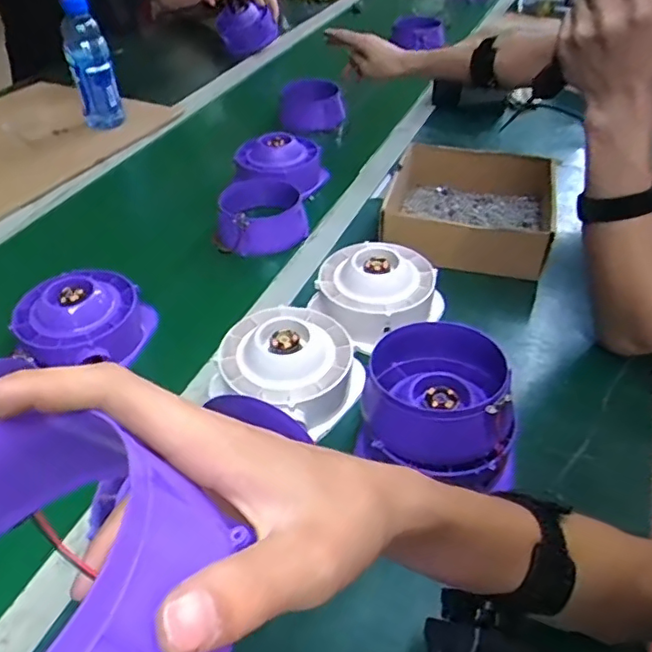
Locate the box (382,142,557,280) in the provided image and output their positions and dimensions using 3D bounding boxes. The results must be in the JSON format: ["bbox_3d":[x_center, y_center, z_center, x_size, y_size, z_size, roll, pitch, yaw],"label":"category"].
[{"bbox_3d":[0.190,-0.164,0.792,0.215,0.083,0.218,12,44,15],"label":"box"}]

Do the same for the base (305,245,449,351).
[{"bbox_3d":[0.056,-0.040,0.659,0.131,0.069,0.123,24,48,25],"label":"base"}]

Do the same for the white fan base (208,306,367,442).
[{"bbox_3d":[-0.035,0.038,0.578,0.134,0.067,0.118,15,45,18],"label":"white fan base"}]

